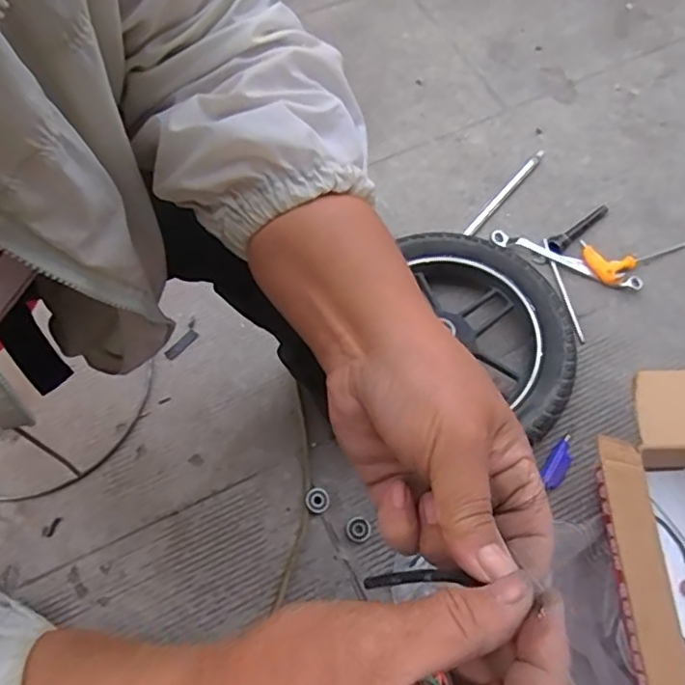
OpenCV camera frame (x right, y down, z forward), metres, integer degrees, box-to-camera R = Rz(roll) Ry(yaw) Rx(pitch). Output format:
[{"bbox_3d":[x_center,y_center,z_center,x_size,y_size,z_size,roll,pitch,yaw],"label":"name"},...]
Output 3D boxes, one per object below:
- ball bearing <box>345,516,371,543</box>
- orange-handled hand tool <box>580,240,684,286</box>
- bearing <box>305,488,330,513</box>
[{"bbox_3d":[0.020,0.239,0.769,0.030,0.006,0.032,-1,65,2],"label":"ball bearing"},{"bbox_3d":[0.463,-0.151,0.957,0.171,0.017,0.086,-26,66,-10],"label":"orange-handled hand tool"},{"bbox_3d":[-0.032,0.205,0.783,0.030,0.013,0.031,-1,65,2],"label":"bearing"}]

